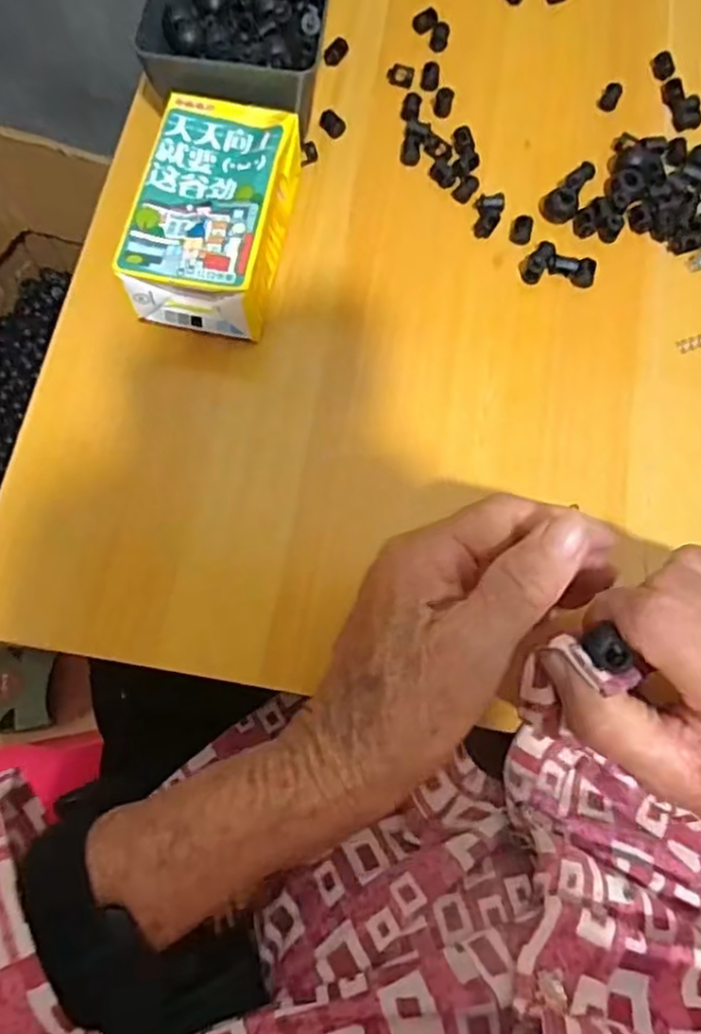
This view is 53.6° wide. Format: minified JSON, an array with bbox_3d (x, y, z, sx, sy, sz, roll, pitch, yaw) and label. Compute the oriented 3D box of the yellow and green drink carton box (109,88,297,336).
[{"bbox_3d":[-0.068,-0.146,0.340,0.066,0.044,0.106,12,73,1],"label":"yellow and green drink carton box"}]

